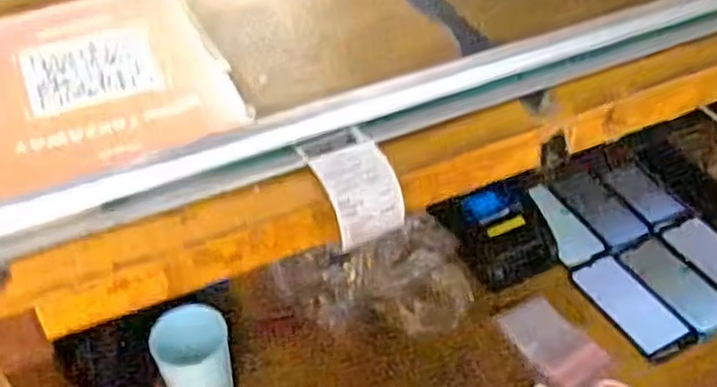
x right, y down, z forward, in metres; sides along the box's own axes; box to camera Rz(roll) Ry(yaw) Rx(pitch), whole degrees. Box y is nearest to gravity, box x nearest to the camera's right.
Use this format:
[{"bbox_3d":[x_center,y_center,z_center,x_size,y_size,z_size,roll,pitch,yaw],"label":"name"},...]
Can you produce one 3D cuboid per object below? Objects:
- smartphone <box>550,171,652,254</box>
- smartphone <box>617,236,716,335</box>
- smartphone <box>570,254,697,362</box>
[{"bbox_3d":[0.353,0.022,1.060,0.075,0.005,0.139,-27,60,-14],"label":"smartphone"},{"bbox_3d":[0.427,0.120,0.974,0.073,0.015,0.158,-20,46,-17],"label":"smartphone"},{"bbox_3d":[0.358,0.146,0.958,0.077,0.015,0.161,-20,47,-17],"label":"smartphone"}]

